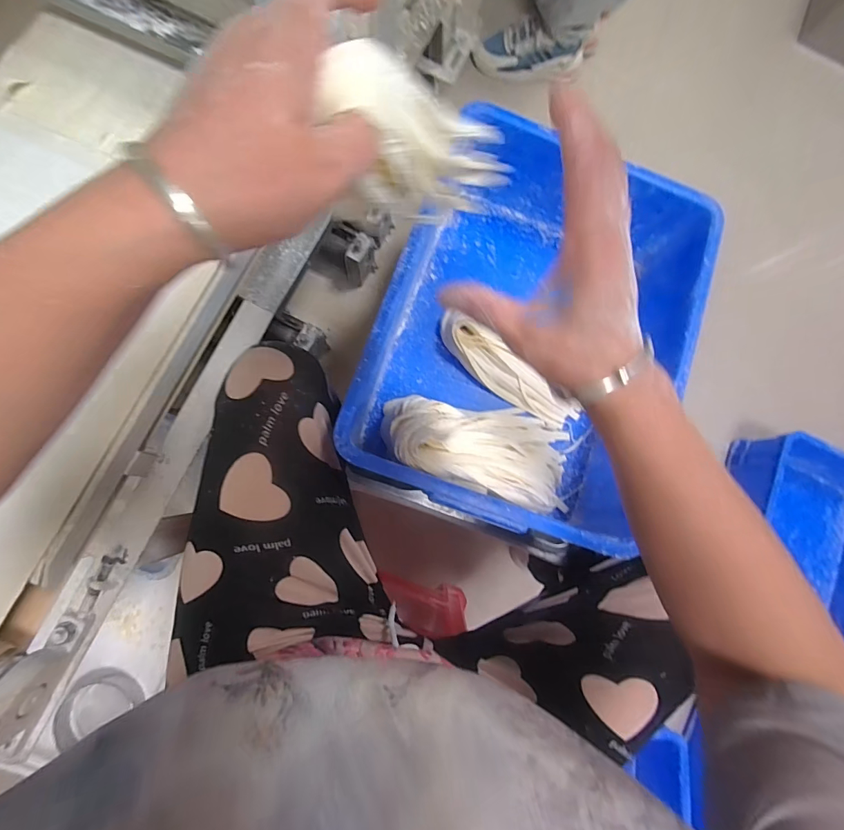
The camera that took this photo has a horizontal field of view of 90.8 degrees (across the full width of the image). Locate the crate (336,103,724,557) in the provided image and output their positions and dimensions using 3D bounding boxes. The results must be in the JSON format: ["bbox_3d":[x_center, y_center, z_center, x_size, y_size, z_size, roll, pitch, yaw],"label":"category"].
[{"bbox_3d":[0.127,-0.093,0.499,0.323,0.132,0.427,22,81,-3],"label":"crate"}]

